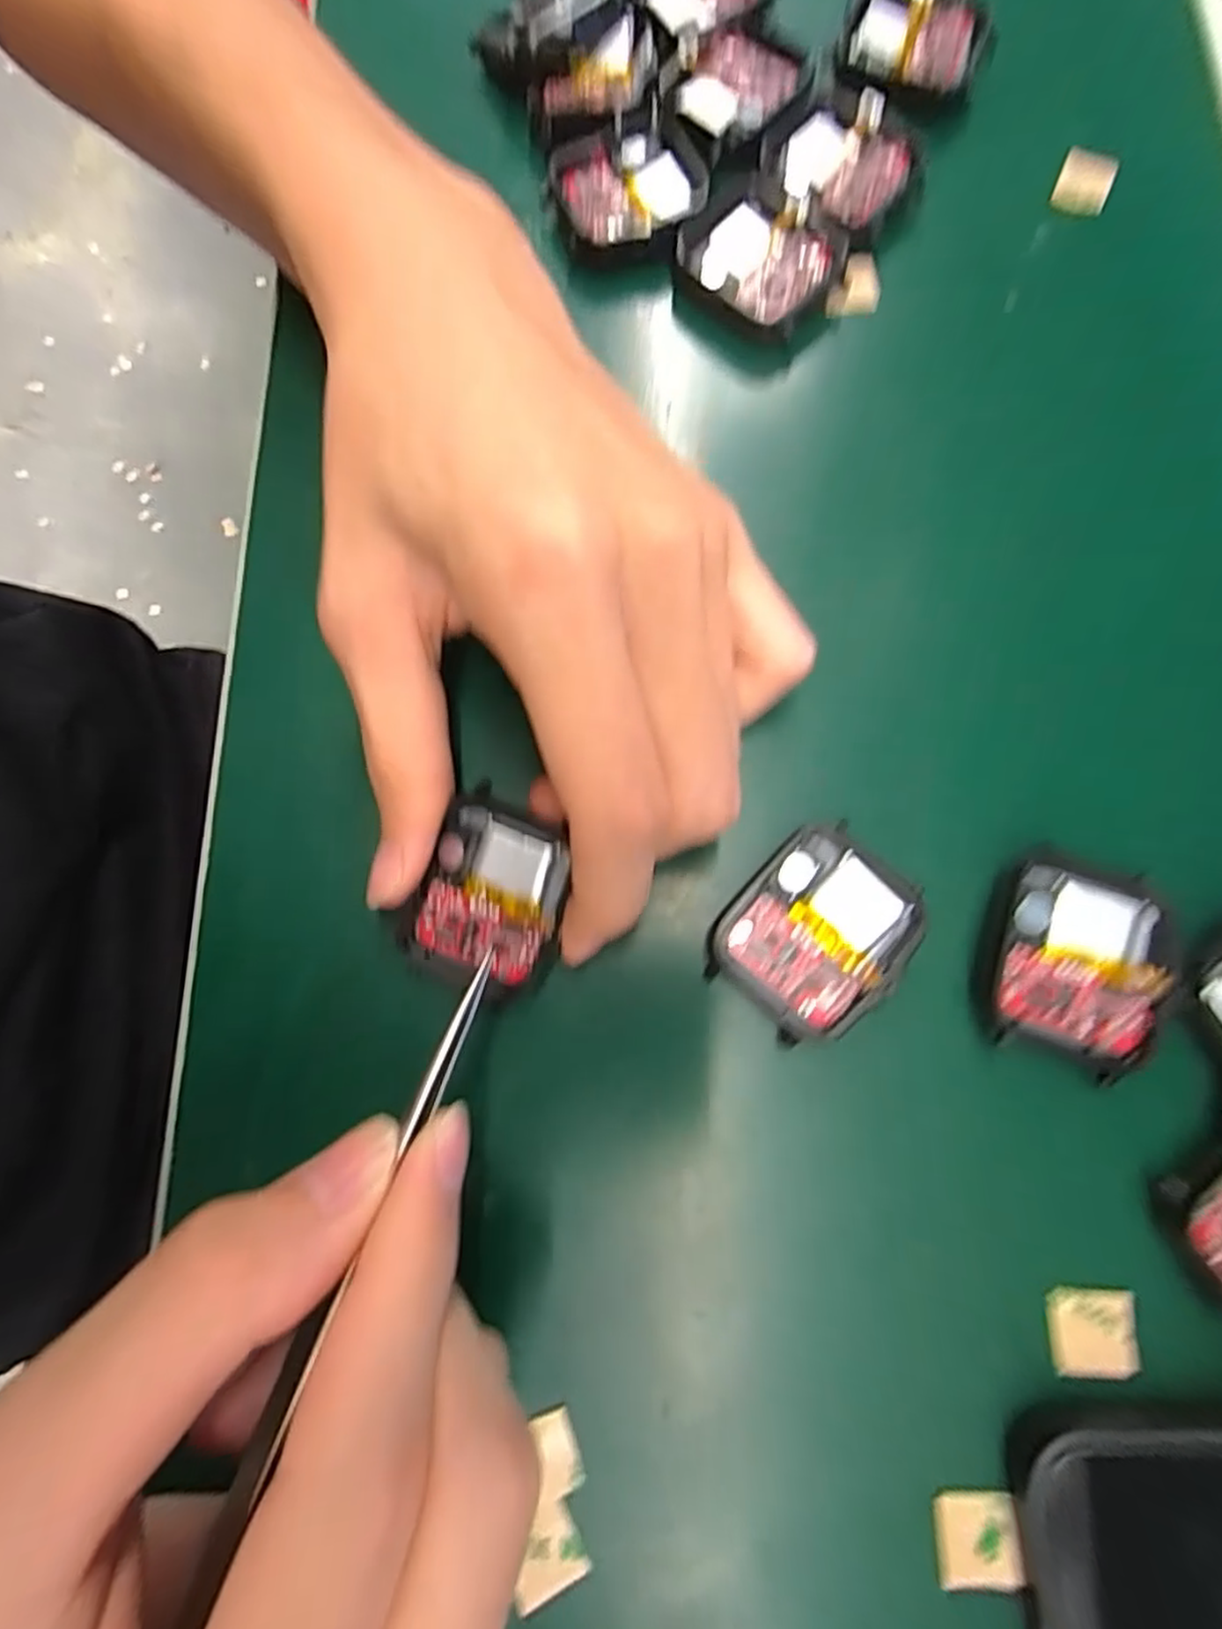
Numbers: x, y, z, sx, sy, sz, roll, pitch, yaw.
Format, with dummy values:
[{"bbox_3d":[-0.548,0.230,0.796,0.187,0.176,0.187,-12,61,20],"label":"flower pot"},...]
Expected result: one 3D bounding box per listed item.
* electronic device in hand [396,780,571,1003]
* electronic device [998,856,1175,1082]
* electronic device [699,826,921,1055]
[{"bbox_3d":[-0.028,0.020,0.164,0.035,0.012,0.043,24,79,7],"label":"electronic device in hand"},{"bbox_3d":[0.107,0.035,0.156,0.034,0.009,0.041,20,78,6],"label":"electronic device"},{"bbox_3d":[0.048,0.028,0.160,0.038,0.006,0.044,43,81,10],"label":"electronic device"}]

